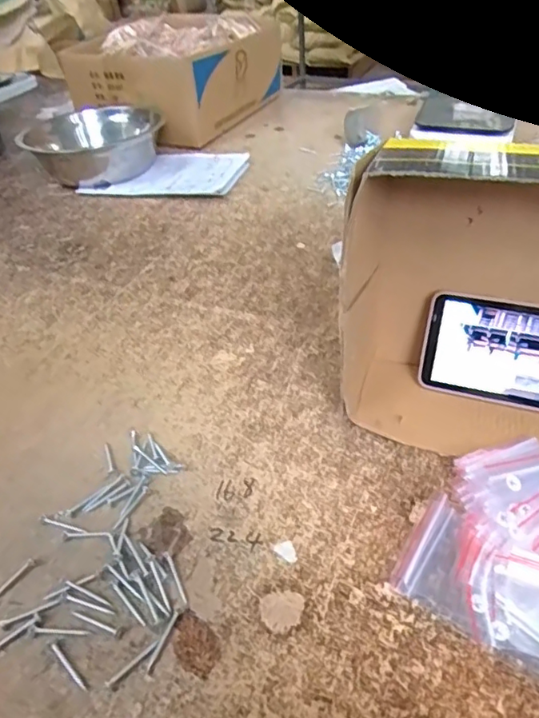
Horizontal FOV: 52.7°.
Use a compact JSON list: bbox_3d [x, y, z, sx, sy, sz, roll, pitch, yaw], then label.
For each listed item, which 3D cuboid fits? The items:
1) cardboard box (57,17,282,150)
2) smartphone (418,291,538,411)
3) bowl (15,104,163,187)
[{"bbox_3d":[-0.166,-0.506,0.977,0.282,0.143,0.332,15,44,22],"label":"cardboard box"},{"bbox_3d":[0.199,0.000,0.397,0.163,0.079,0.007,12,21,19],"label":"smartphone"},{"bbox_3d":[-0.260,-0.317,0.818,0.184,0.071,0.184,-3,40,2],"label":"bowl"}]

